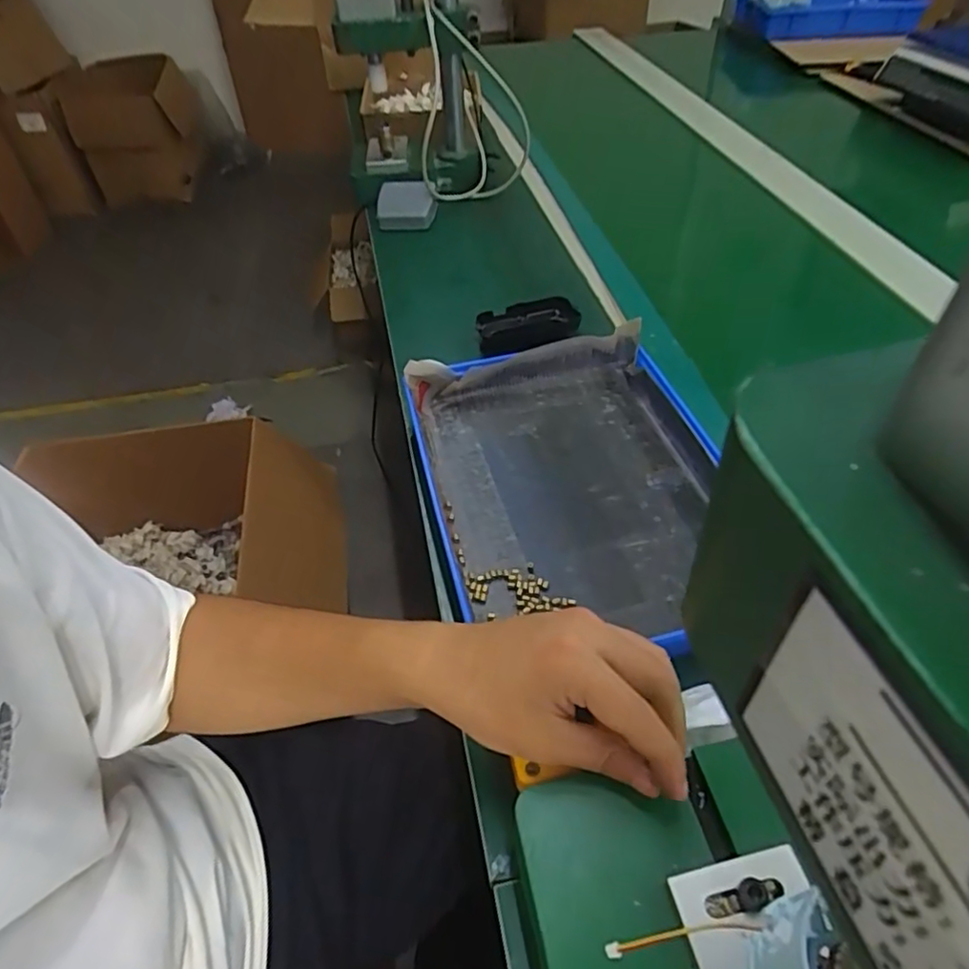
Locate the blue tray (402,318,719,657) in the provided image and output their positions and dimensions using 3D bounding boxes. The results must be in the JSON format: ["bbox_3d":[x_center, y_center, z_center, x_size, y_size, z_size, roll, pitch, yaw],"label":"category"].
[{"bbox_3d":[0.075,-0.008,0.515,0.240,0.042,0.294,-11,48,-8],"label":"blue tray"}]

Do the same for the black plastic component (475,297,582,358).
[{"bbox_3d":[0.046,-0.175,0.689,0.109,0.033,0.039,-16,49,-12],"label":"black plastic component"}]

